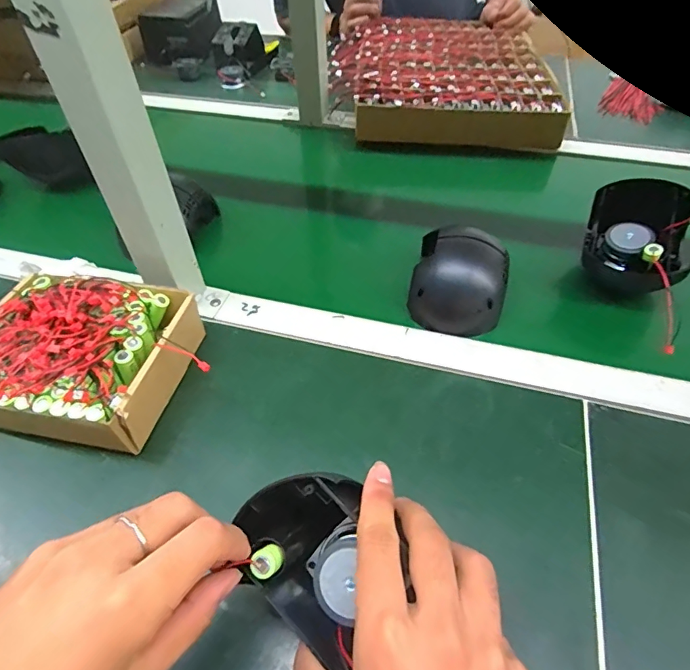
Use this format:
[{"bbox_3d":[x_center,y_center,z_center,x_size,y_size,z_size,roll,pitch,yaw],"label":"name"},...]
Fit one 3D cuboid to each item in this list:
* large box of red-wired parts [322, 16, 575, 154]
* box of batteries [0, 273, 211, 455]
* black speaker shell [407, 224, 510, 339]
[{"bbox_3d":[0.161,-0.461,0.807,0.354,0.059,0.423,4,48,5],"label":"large box of red-wired parts"},{"bbox_3d":[-0.218,0.016,0.380,0.170,0.082,0.152,12,50,12],"label":"box of batteries"},{"bbox_3d":[0.112,-0.055,0.448,0.087,0.060,0.085,13,50,12],"label":"black speaker shell"}]

